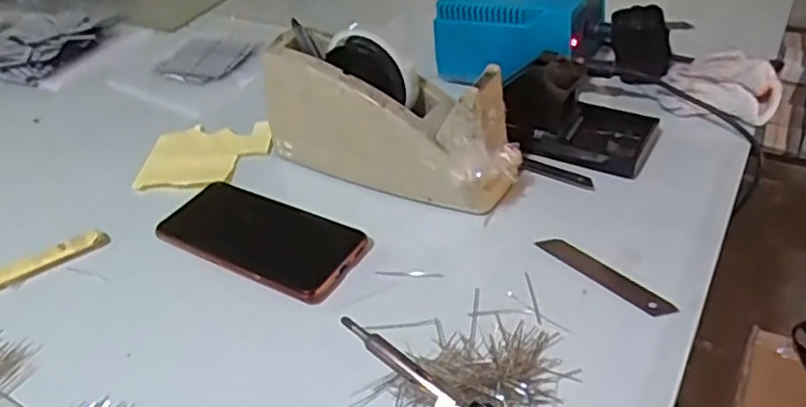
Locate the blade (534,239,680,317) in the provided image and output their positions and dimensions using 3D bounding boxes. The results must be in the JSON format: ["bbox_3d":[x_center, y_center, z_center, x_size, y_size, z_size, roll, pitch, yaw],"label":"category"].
[{"bbox_3d":[0.140,0.050,0.462,0.018,0.004,0.103,-40,48,-21],"label":"blade"}]

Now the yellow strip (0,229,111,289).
[{"bbox_3d":[-0.278,0.044,0.513,0.095,0.011,0.014,-29,45,-27],"label":"yellow strip"}]

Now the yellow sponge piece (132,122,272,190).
[{"bbox_3d":[-0.186,-0.044,0.619,0.117,0.010,0.098,1,39,7],"label":"yellow sponge piece"}]

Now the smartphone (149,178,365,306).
[{"bbox_3d":[-0.110,0.026,0.513,0.161,0.009,0.077,18,44,26],"label":"smartphone"}]

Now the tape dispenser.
[{"bbox_3d":[-0.012,-0.071,0.546,0.222,0.104,0.069,20,45,27],"label":"tape dispenser"}]

